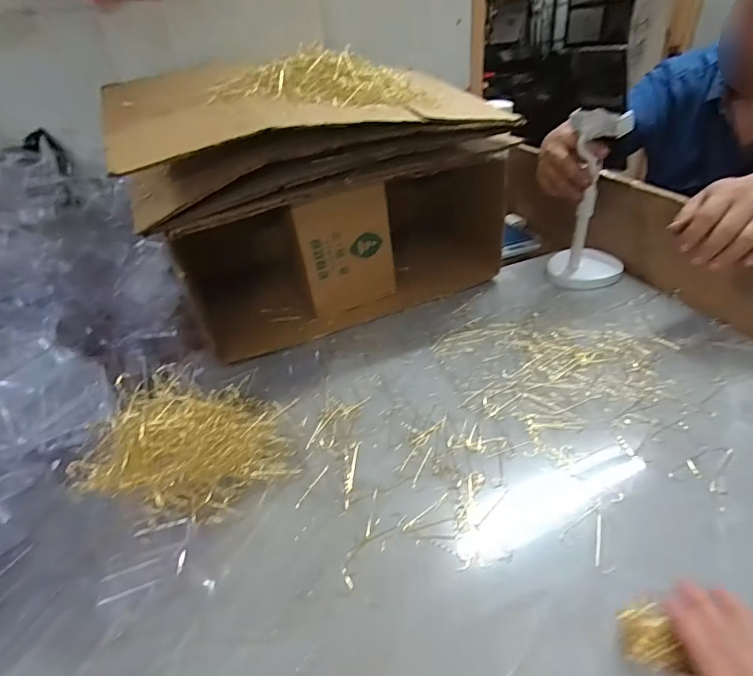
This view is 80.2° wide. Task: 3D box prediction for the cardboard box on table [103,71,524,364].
[{"bbox_3d":[-0.076,-0.224,0.734,0.527,0.318,0.338,-19,37,-16],"label":"cardboard box on table"}]

